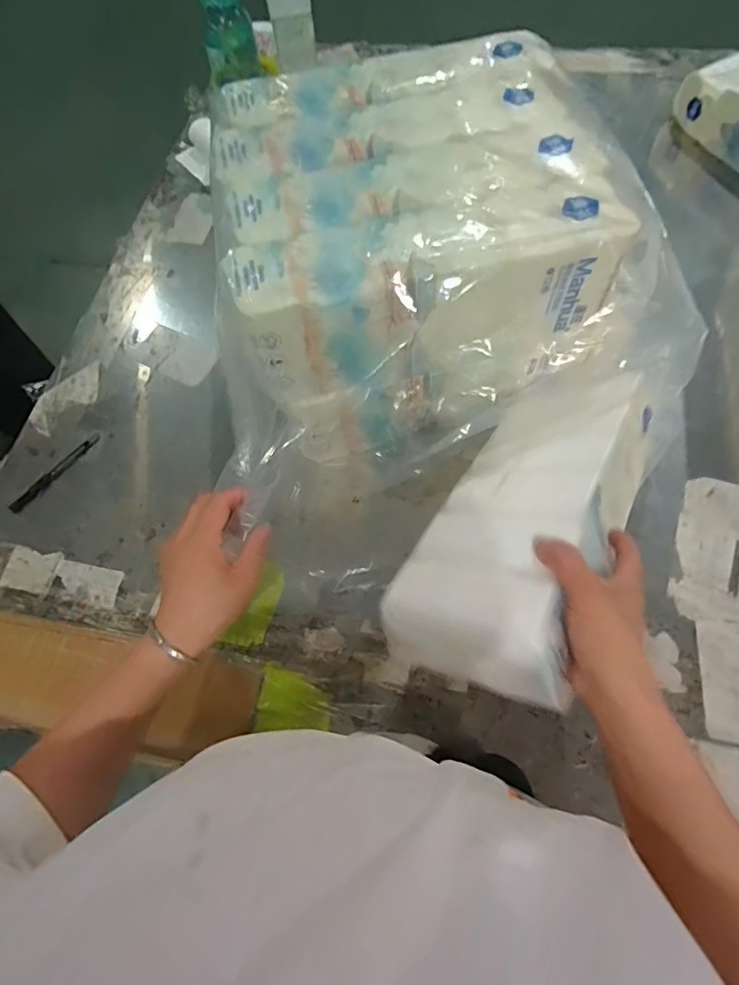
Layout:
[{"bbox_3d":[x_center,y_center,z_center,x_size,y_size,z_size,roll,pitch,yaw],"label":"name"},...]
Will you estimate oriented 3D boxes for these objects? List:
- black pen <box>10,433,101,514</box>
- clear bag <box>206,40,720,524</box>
[{"bbox_3d":[-0.433,-0.029,0.672,0.018,0.009,0.145,35,72,18],"label":"black pen"},{"bbox_3d":[0.074,-0.278,0.601,0.425,0.259,0.403,-9,65,0],"label":"clear bag"}]

